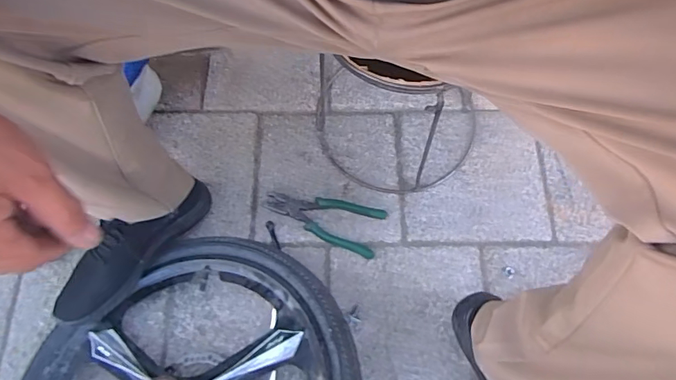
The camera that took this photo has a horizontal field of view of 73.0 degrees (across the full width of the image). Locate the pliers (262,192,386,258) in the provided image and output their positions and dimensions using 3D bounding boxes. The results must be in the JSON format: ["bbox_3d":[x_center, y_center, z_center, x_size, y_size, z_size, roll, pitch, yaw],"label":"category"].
[{"bbox_3d":[-0.026,0.042,0.765,0.194,0.024,0.081,18,70,8],"label":"pliers"}]

